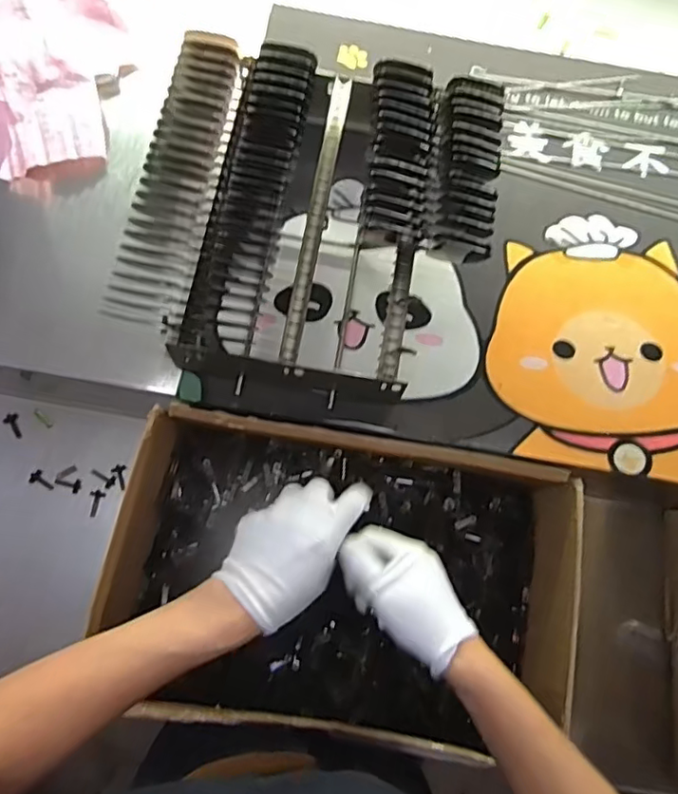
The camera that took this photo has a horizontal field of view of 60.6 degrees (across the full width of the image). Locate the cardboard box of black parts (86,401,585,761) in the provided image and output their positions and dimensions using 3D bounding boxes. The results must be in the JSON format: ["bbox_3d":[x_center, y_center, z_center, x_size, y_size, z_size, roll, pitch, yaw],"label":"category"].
[{"bbox_3d":[0.004,0.173,0.547,0.409,0.095,0.264,9,75,2],"label":"cardboard box of black parts"}]

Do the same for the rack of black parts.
[{"bbox_3d":[-0.020,-0.158,0.535,0.293,0.117,0.292,15,75,0],"label":"rack of black parts"}]

